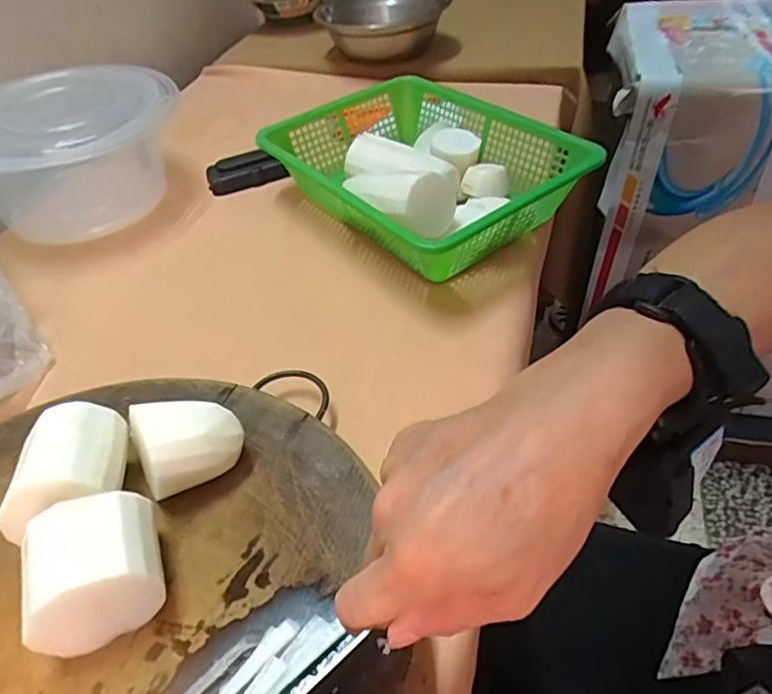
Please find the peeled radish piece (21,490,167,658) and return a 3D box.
[{"bbox_3d":[-0.142,0.113,0.287,0.060,0.055,0.056,-20,46,-12],"label":"peeled radish piece"}]

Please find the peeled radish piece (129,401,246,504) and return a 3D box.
[{"bbox_3d":[-0.115,0.059,0.345,0.057,0.048,0.050,-18,45,-10],"label":"peeled radish piece"}]

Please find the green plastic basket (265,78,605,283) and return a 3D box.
[{"bbox_3d":[0.028,-0.186,0.606,0.224,0.075,0.323,-33,50,-23],"label":"green plastic basket"}]

